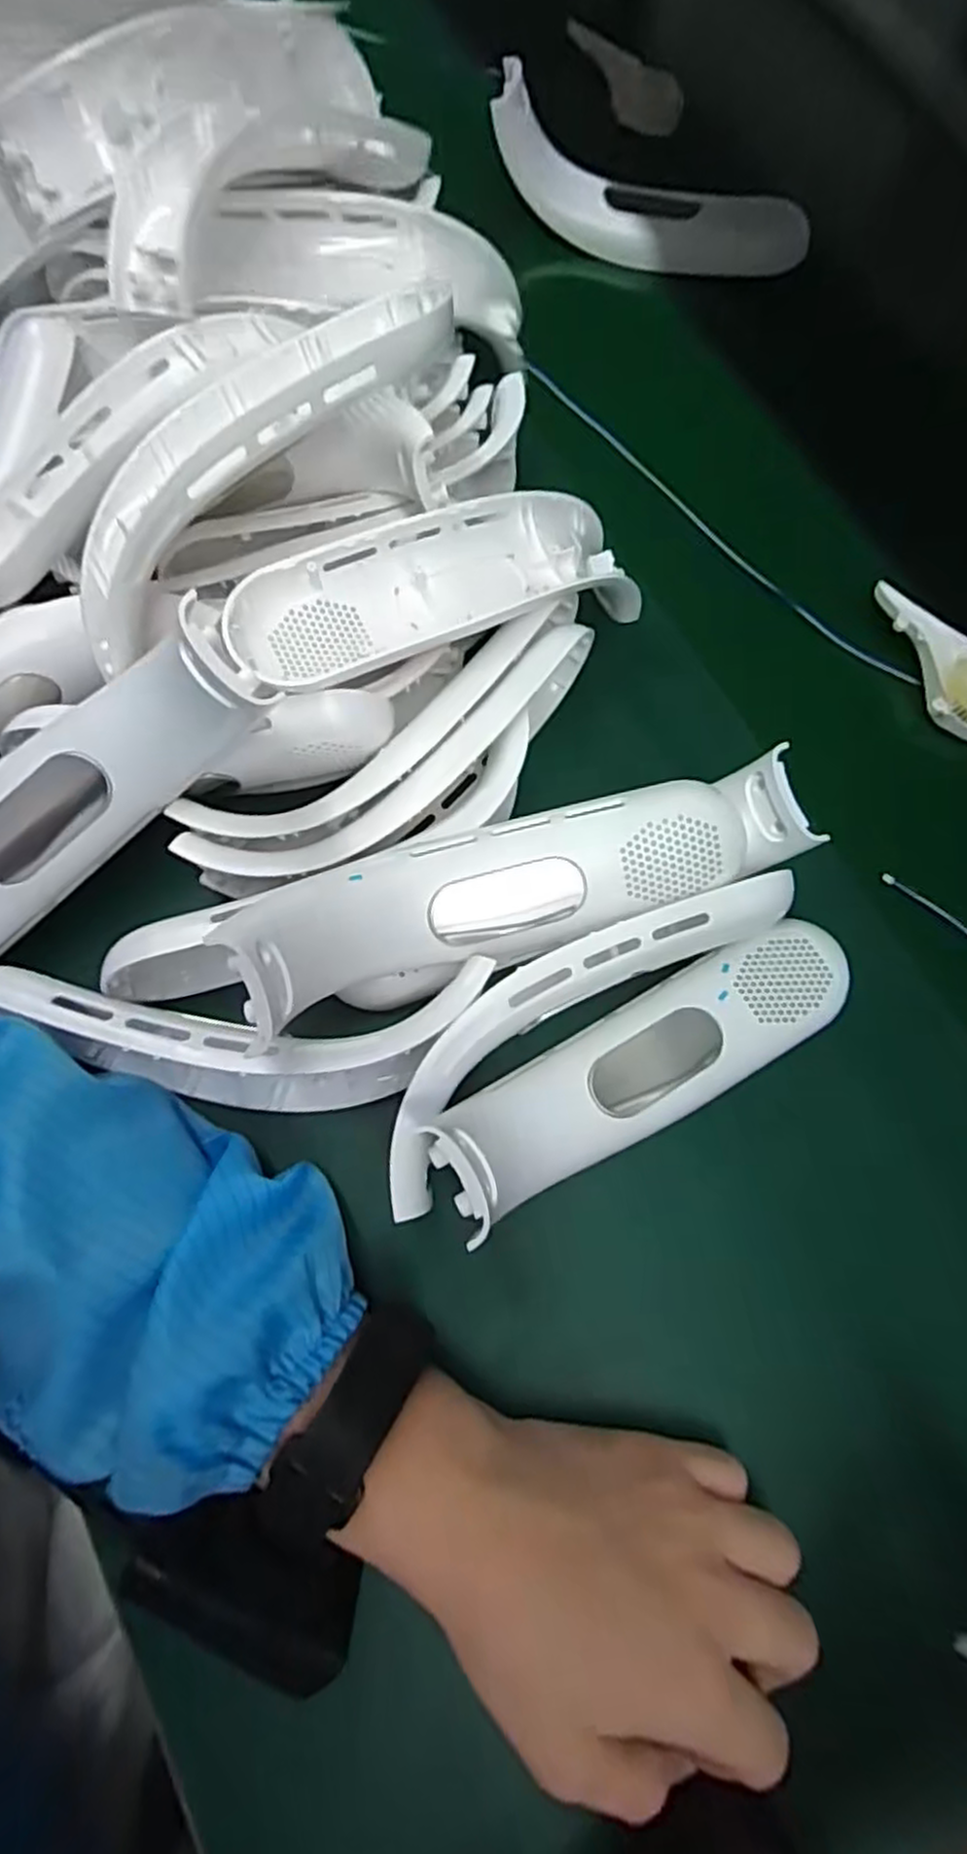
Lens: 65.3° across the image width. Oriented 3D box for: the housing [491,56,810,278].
[{"bbox_3d":[0.100,-0.434,0.443,0.185,0.061,0.041,9,75,1],"label":"housing"}]

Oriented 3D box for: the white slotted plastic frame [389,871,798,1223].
[{"bbox_3d":[0.035,0.028,0.282,0.187,0.024,0.046,-37,79,-11],"label":"white slotted plastic frame"}]

